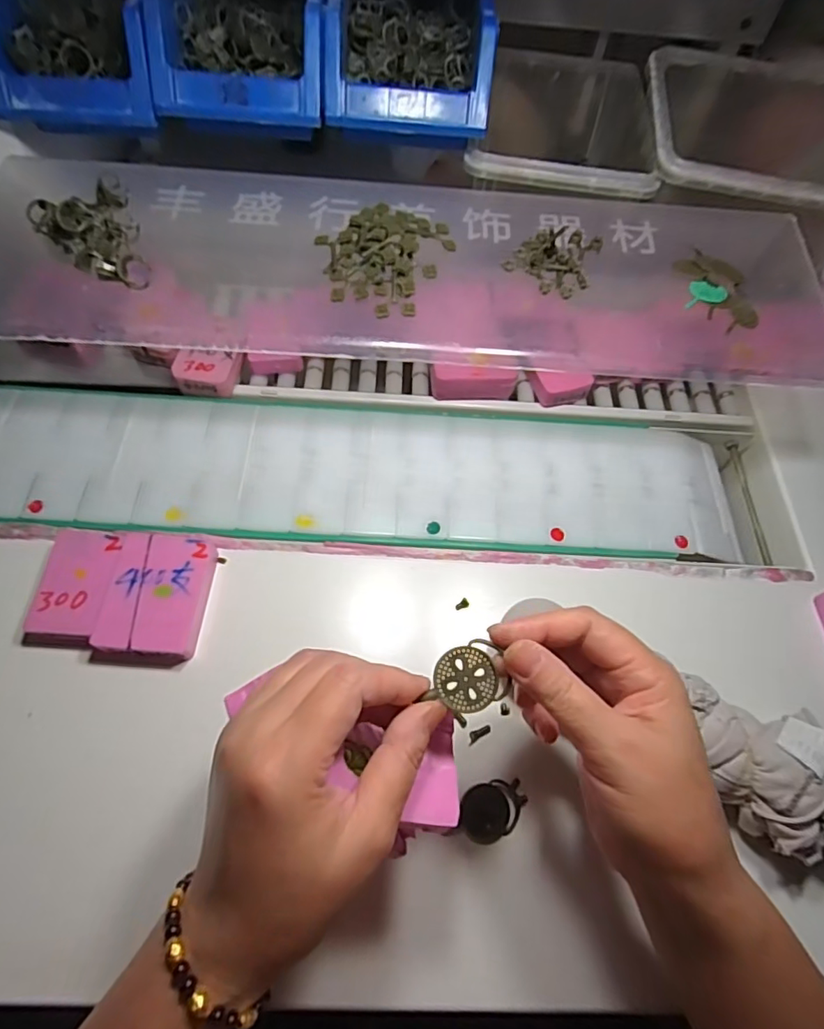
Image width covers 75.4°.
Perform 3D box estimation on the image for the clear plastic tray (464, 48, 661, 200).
[{"bbox_3d":[0.127,-0.339,0.504,0.154,0.089,0.202,6,64,-1],"label":"clear plastic tray"}]

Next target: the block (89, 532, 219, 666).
[{"bbox_3d":[-0.170,0.054,0.356,0.059,0.019,0.081,5,65,-1],"label":"block"}]

